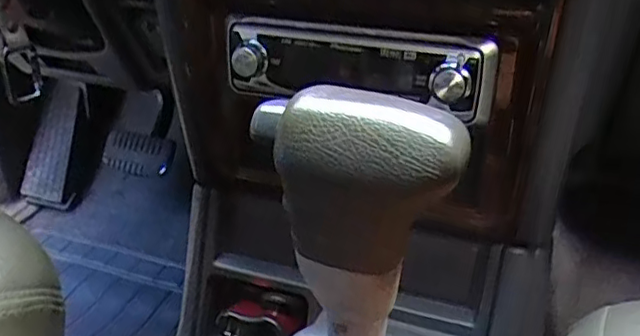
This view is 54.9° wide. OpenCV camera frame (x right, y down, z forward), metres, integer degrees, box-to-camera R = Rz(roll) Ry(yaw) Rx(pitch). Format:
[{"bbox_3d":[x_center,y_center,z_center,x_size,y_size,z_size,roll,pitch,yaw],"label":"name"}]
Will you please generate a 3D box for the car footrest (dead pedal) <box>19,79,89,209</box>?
[{"bbox_3d":[-0.443,-0.041,1.048,0.101,0.214,0.039,10,-4,20],"label":"car footrest (dead pedal)"}]

